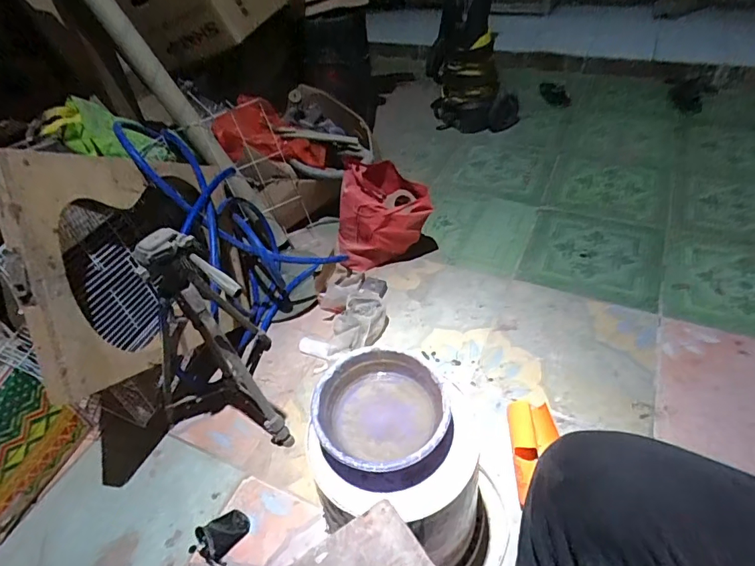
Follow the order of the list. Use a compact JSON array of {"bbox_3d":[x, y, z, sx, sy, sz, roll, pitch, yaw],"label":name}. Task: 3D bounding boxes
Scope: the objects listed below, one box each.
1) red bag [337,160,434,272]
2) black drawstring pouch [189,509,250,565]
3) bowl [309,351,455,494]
[{"bbox_3d":[0.014,-0.207,1.445,0.279,0.296,0.180,-4,42,-1],"label":"red bag"},{"bbox_3d":[-0.317,0.507,0.941,0.080,0.040,0.114,29,55,31],"label":"black drawstring pouch"},{"bbox_3d":[0.004,0.200,0.713,0.188,0.063,0.199,-2,42,2],"label":"bowl"}]

